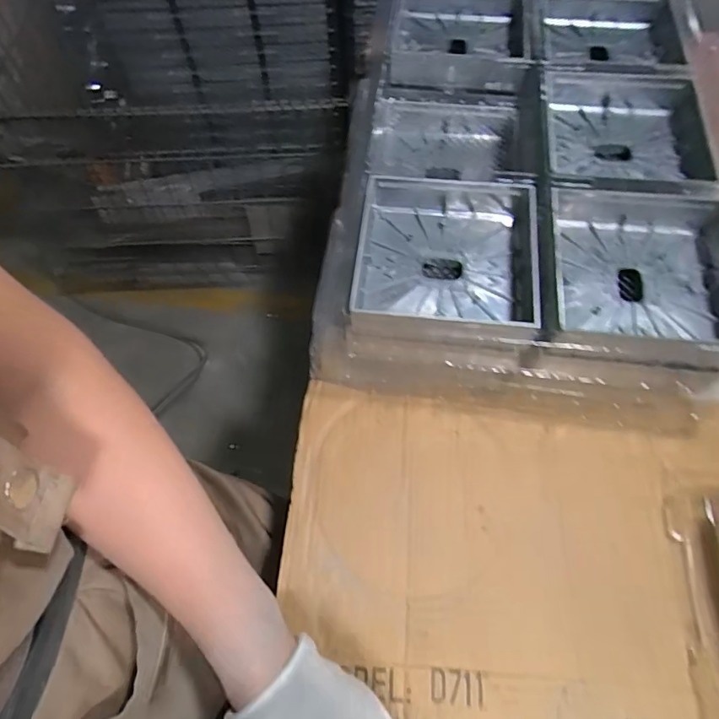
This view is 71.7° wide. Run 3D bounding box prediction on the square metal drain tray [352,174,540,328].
[{"bbox_3d":[0.070,-0.081,0.400,0.141,0.045,0.142,6,64,4],"label":"square metal drain tray"}]

